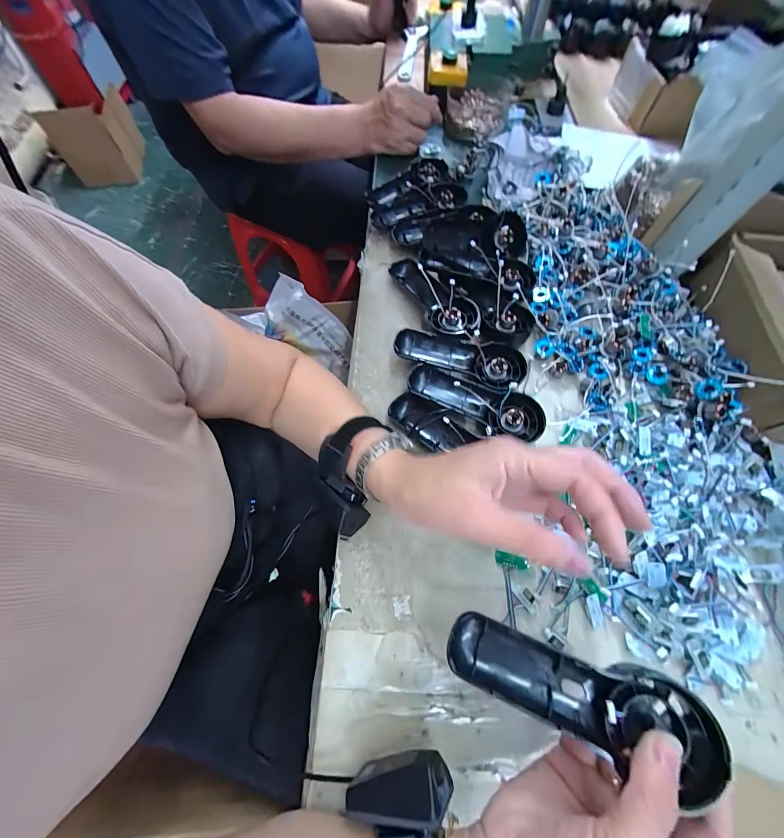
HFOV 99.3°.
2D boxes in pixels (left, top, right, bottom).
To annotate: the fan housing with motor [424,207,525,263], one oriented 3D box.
[{"bbox_3d":[0.110,-0.233,0.435,0.140,0.042,0.050,-13,67,-8],"label":"fan housing with motor"}]

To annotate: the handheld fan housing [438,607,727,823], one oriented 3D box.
[{"bbox_3d":[0.112,0.170,0.208,0.151,0.020,0.053,14,66,15],"label":"handheld fan housing"}]

